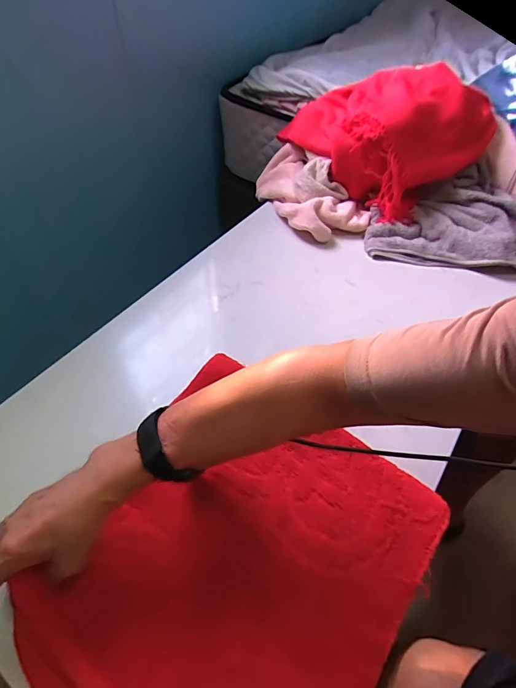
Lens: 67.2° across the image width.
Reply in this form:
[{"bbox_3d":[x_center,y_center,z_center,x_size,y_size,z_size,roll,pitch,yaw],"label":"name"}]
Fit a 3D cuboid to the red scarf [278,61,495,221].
[{"bbox_3d":[0.246,-0.399,0.737,0.327,0.183,0.236,30,57,22],"label":"red scarf"}]

